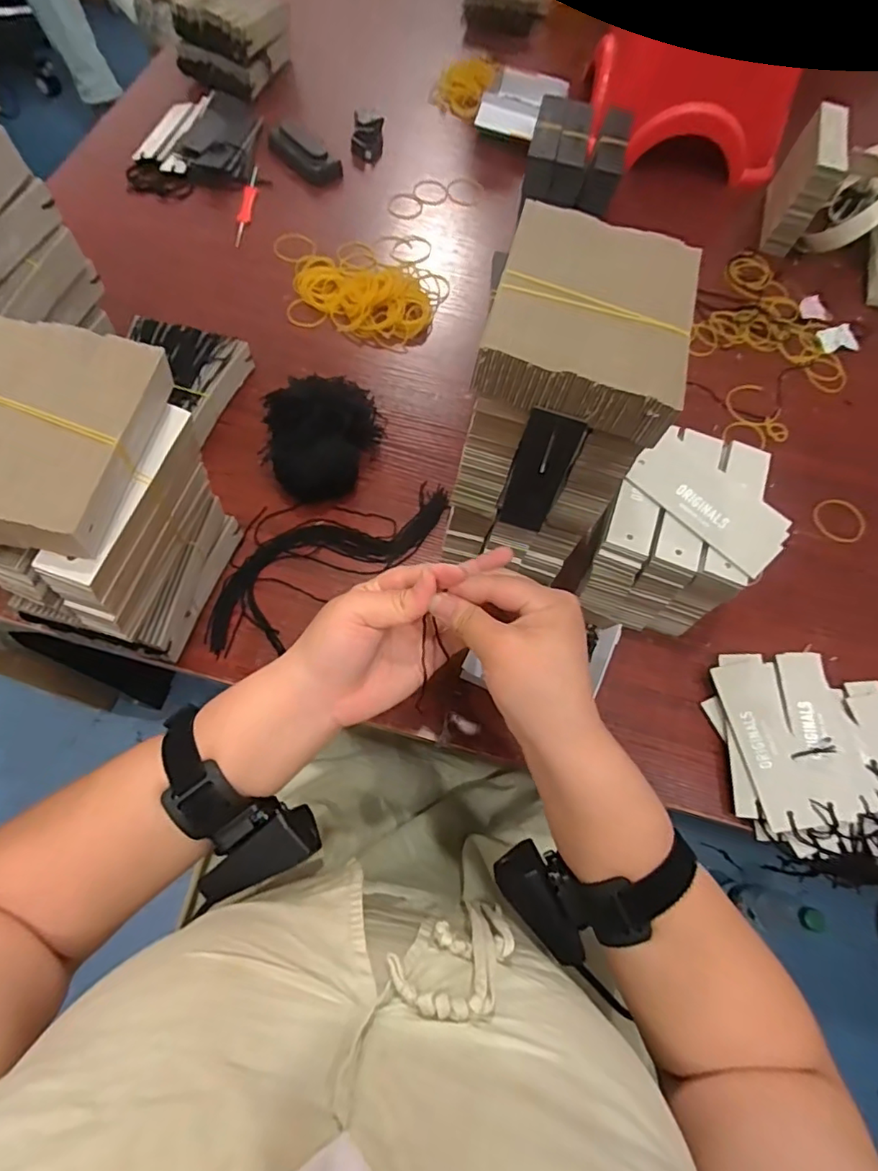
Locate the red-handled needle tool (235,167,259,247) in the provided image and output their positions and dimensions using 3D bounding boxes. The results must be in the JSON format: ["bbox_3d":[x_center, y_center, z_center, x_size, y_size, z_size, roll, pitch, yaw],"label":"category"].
[{"bbox_3d":[-0.234,-0.454,0.674,0.016,0.014,0.127,3,66,-2],"label":"red-handled needle tool"}]

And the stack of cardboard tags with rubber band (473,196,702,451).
[{"bbox_3d":[0.086,-0.150,0.318,0.106,0.033,0.122,16,66,4],"label":"stack of cardboard tags with rubber band"}]

